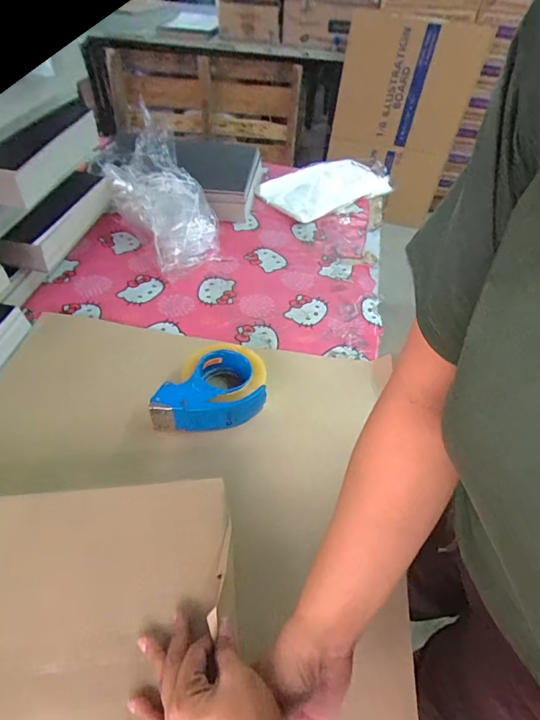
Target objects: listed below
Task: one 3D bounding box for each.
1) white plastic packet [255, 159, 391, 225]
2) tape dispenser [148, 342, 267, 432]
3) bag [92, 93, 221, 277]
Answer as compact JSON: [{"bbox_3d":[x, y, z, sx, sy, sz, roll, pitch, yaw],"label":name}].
[{"bbox_3d":[0.156,-0.455,1.075,0.354,0.035,0.178,-28,58,-27],"label":"white plastic packet"},{"bbox_3d":[-0.090,0.036,0.614,0.158,0.062,0.126,-2,50,-8],"label":"tape dispenser"},{"bbox_3d":[-0.213,-0.337,0.839,0.160,0.121,0.317,-29,83,-27],"label":"bag"}]

